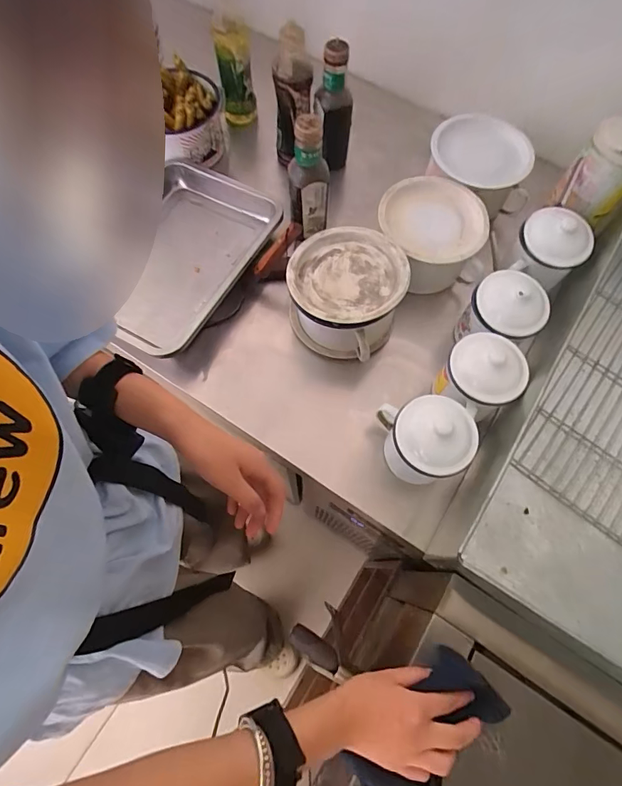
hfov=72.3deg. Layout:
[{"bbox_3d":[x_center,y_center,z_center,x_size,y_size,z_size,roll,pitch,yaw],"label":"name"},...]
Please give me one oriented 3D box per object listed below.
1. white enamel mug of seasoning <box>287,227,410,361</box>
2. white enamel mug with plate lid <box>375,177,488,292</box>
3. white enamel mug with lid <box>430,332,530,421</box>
[{"bbox_3d":[0.051,-0.150,0.667,0.166,0.129,0.160,0,67,-1],"label":"white enamel mug of seasoning"},{"bbox_3d":[0.200,-0.259,0.725,0.169,0.116,0.171,0,69,-1],"label":"white enamel mug with plate lid"},{"bbox_3d":[0.238,-0.016,0.612,0.100,0.132,0.102,0,69,-1],"label":"white enamel mug with lid"}]

